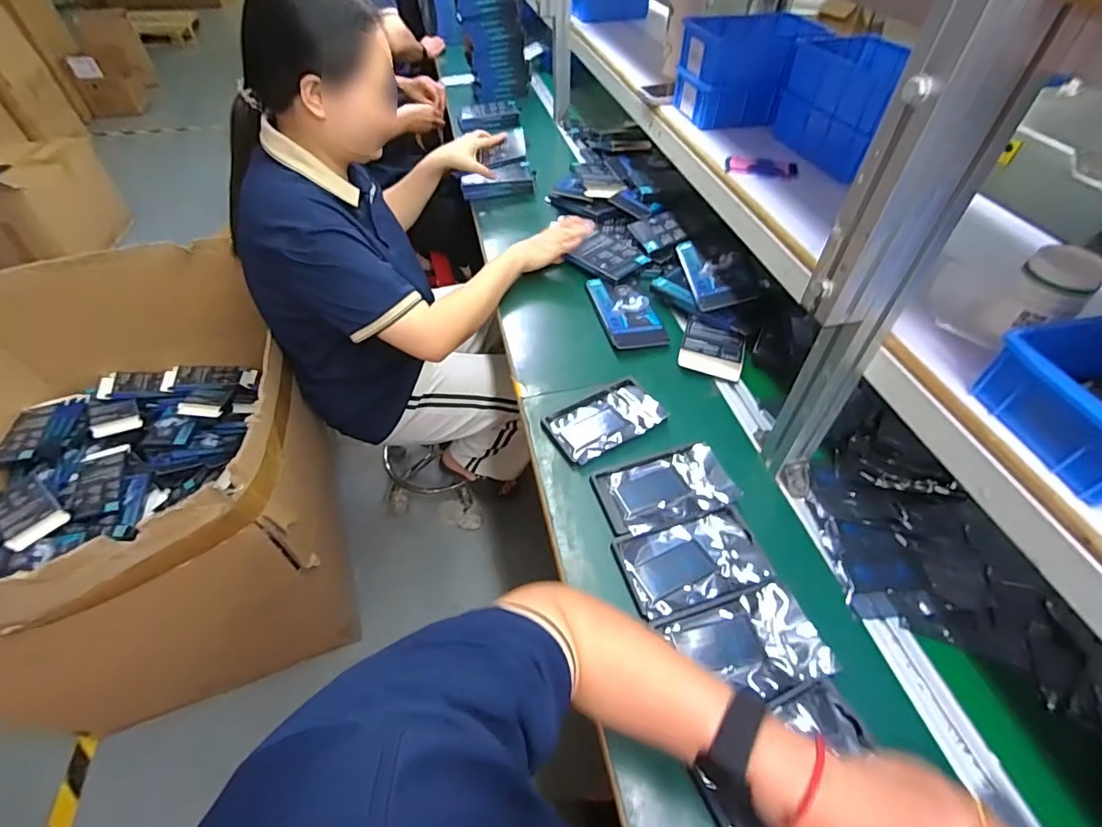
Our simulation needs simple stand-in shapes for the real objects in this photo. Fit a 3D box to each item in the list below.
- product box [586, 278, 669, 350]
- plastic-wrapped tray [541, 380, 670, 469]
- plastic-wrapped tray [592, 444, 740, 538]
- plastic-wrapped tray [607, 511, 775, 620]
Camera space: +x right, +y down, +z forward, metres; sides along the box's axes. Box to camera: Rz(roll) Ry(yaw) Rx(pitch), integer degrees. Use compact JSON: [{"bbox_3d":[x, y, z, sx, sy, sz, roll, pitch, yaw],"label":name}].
[{"bbox_3d":[0.128,-0.176,0.851,0.093,0.017,0.176,-11,50,-9],"label":"product box"},{"bbox_3d":[0.077,0.008,0.701,0.165,0.013,0.099,-23,53,-19],"label":"plastic-wrapped tray"},{"bbox_3d":[0.147,0.094,0.632,0.174,0.019,0.100,-13,50,-10],"label":"plastic-wrapped tray"},{"bbox_3d":[0.162,0.168,0.562,0.160,0.014,0.098,-13,50,-11],"label":"plastic-wrapped tray"}]

